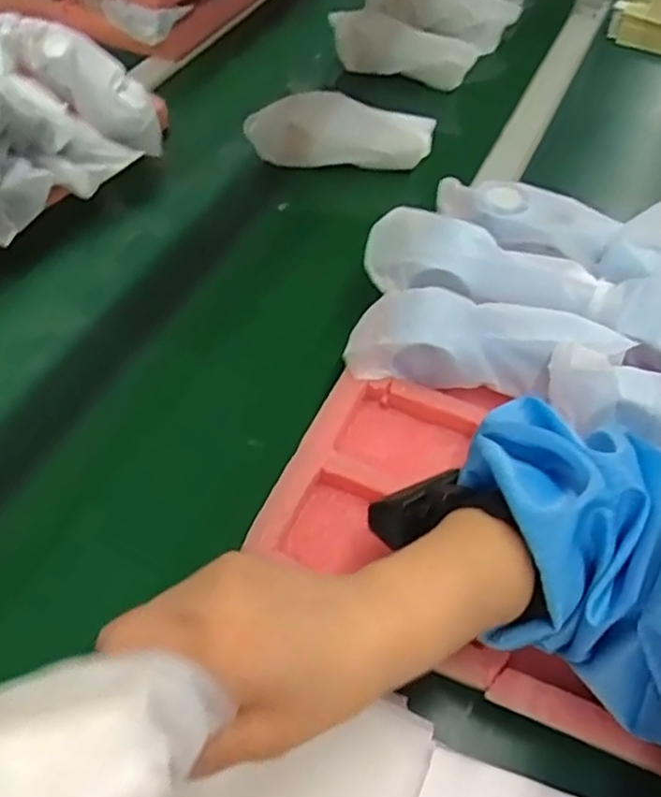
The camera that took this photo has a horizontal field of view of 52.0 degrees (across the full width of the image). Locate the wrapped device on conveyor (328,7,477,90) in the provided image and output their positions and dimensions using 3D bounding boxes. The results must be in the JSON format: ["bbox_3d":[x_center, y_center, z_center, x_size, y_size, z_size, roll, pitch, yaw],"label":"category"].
[{"bbox_3d":[0.088,-0.423,0.821,0.173,0.067,0.032,17,54,10],"label":"wrapped device on conveyor"}]

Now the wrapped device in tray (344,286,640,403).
[{"bbox_3d":[0.115,-0.046,0.506,0.193,0.051,0.068,9,53,4],"label":"wrapped device in tray"}]

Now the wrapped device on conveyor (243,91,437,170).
[{"bbox_3d":[0.009,-0.275,0.694,0.187,0.073,0.027,2,53,-1],"label":"wrapped device on conveyor"}]

